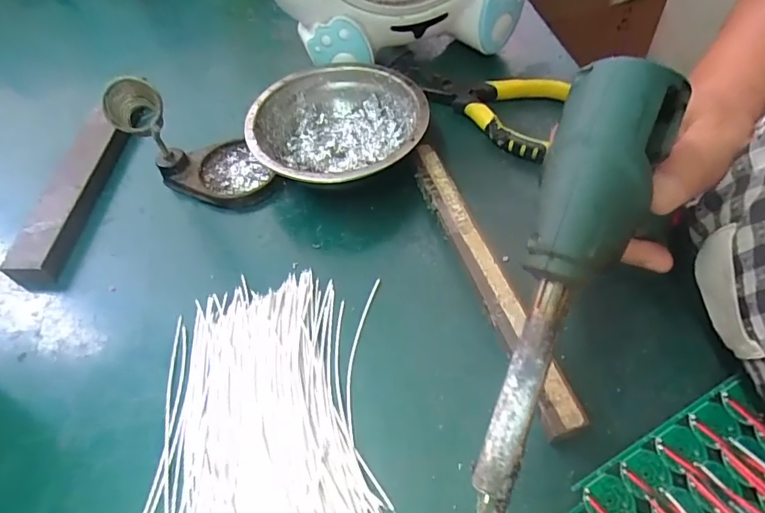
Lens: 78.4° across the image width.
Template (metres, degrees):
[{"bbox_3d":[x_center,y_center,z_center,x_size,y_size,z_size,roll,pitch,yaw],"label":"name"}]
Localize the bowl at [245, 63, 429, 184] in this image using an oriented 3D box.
[{"bbox_3d":[-0.032,-0.087,0.345,0.119,0.047,0.117,-2,53,3],"label":"bowl"}]

